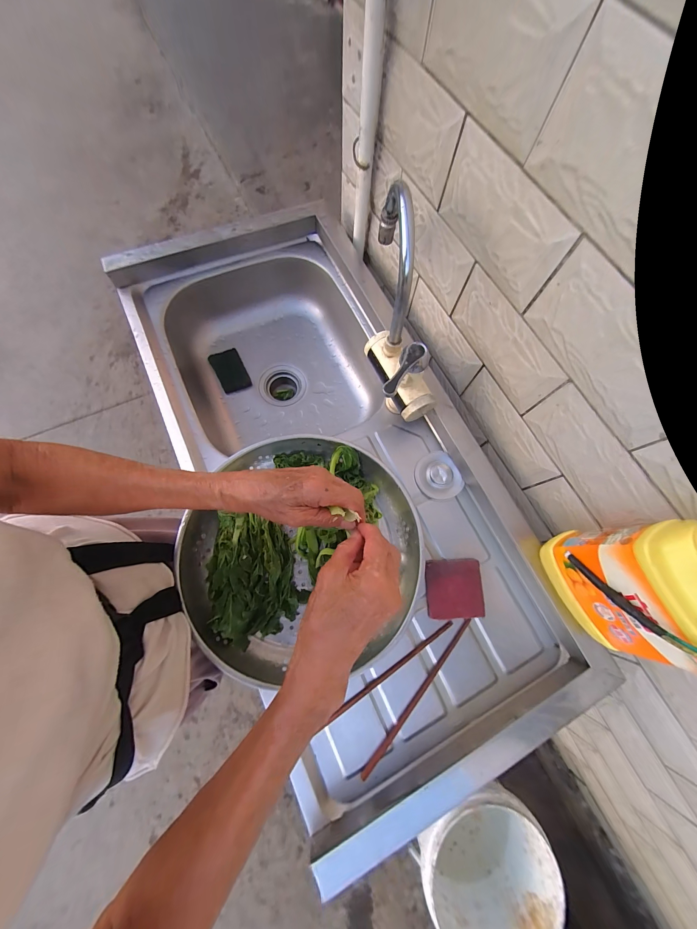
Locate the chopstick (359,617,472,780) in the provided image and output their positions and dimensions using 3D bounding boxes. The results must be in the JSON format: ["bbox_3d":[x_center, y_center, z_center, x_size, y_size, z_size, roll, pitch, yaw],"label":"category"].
[{"bbox_3d":[0.102,0.325,0.421,0.010,0.010,0.246,41,76,9],"label":"chopstick"}]

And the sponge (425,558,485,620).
[{"bbox_3d":[0.165,0.194,0.464,0.089,0.024,0.085,0,74,-2],"label":"sponge"}]

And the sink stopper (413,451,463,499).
[{"bbox_3d":[0.155,0.021,0.512,0.073,0.020,0.080,-26,76,-9],"label":"sink stopper"}]

